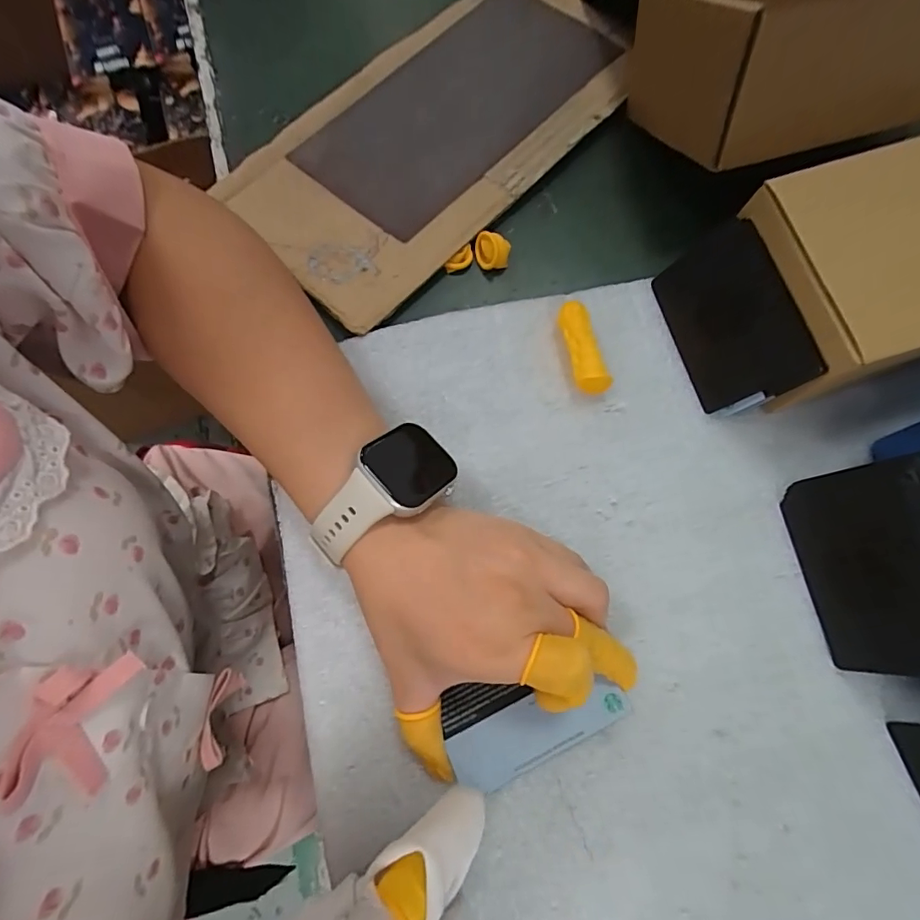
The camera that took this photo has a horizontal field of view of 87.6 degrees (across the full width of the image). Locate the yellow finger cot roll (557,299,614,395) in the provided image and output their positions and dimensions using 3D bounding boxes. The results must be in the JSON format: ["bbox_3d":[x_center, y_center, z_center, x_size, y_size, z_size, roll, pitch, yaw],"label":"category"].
[{"bbox_3d":[0.065,-0.060,0.260,0.017,0.019,0.048,-15,78,-4],"label":"yellow finger cot roll"}]

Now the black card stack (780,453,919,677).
[{"bbox_3d":[0.197,0.049,0.220,0.012,0.068,0.092,-6,77,-40],"label":"black card stack"}]

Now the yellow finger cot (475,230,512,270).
[{"bbox_3d":[0.019,-0.121,0.278,0.020,0.012,0.017,4,77,1],"label":"yellow finger cot"}]

